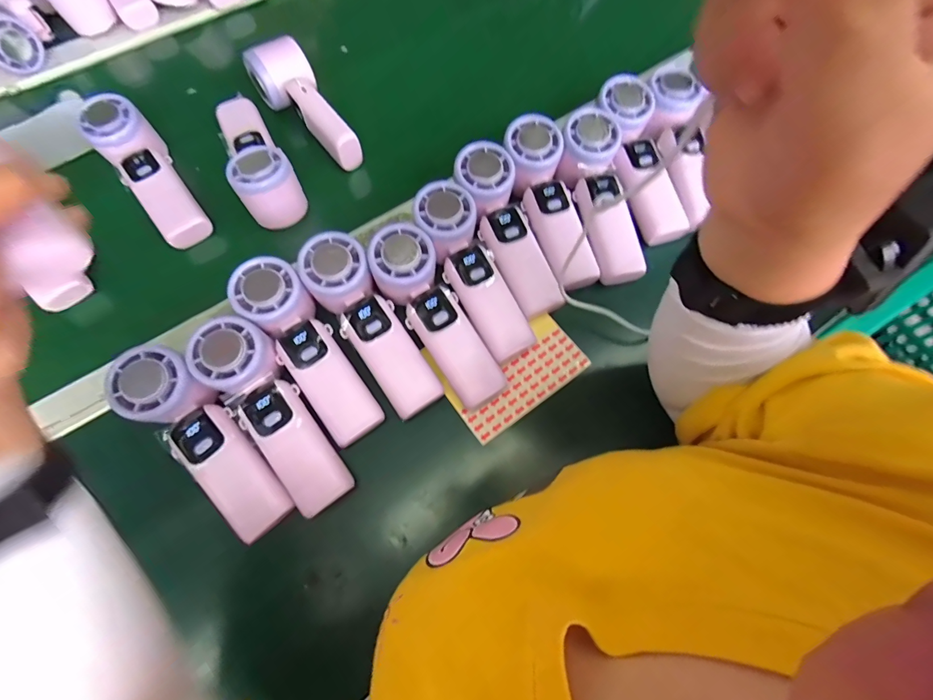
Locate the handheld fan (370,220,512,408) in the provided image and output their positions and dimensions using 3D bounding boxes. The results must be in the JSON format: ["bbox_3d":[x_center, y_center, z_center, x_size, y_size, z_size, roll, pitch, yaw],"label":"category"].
[{"bbox_3d":[-0.026,-0.029,0.351,0.050,0.032,0.163,-32,90,-10],"label":"handheld fan"}]

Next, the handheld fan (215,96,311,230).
[{"bbox_3d":[-0.217,-0.199,0.411,0.054,0.044,0.169,-30,71,-9],"label":"handheld fan"}]

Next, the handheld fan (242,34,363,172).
[{"bbox_3d":[-0.172,-0.258,0.434,0.060,0.049,0.151,-33,72,-10],"label":"handheld fan"}]

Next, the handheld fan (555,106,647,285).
[{"bbox_3d":[0.130,-0.147,0.396,0.051,0.035,0.171,-12,83,-3],"label":"handheld fan"}]

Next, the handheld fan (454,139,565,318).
[{"bbox_3d":[0.039,-0.109,0.370,0.048,0.033,0.165,-21,84,-6],"label":"handheld fan"}]

